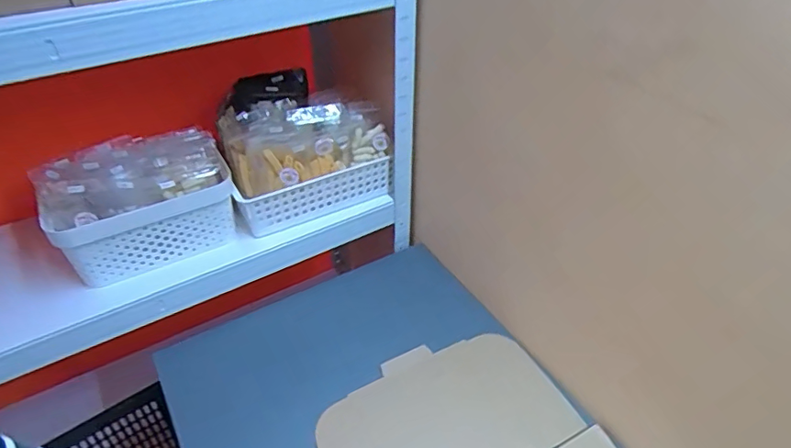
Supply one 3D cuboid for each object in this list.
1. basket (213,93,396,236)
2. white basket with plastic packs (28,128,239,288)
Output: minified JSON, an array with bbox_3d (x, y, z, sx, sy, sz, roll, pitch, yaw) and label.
[{"bbox_3d":[-0.163,-0.123,0.874,0.257,0.158,0.172,-22,45,-25],"label":"basket"},{"bbox_3d":[-0.383,-0.037,0.776,0.244,0.151,0.153,-22,45,-25],"label":"white basket with plastic packs"}]

